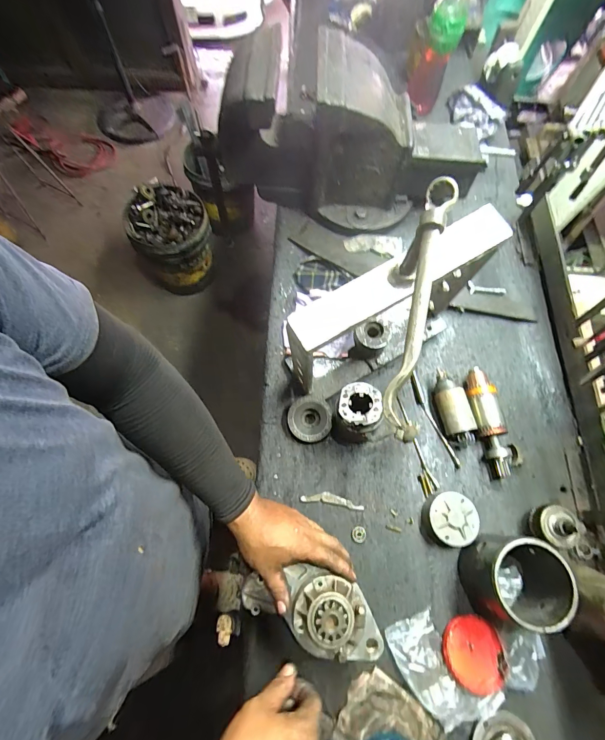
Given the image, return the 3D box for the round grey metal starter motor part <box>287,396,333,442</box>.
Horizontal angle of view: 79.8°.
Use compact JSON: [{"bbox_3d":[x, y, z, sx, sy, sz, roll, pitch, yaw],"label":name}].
[{"bbox_3d":[0.014,0.090,0.655,0.076,0.034,0.076,1,70,-2],"label":"round grey metal starter motor part"}]

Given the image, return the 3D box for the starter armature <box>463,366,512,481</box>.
[{"bbox_3d":[0.330,0.091,0.647,0.055,0.045,0.196,-5,70,-4],"label":"starter armature"}]

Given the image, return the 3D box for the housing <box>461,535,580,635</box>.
[{"bbox_3d":[0.312,0.308,0.520,0.125,0.112,0.116,1,70,-2],"label":"housing"}]

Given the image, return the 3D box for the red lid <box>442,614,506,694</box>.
[{"bbox_3d":[0.249,0.415,0.528,0.081,0.019,0.090,-3,70,-4],"label":"red lid"}]

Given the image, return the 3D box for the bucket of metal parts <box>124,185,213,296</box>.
[{"bbox_3d":[-0.536,-0.530,1.535,0.290,0.378,0.273,1,70,-2],"label":"bucket of metal parts"}]

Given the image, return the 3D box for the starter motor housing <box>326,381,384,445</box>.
[{"bbox_3d":[0.089,0.079,0.612,0.075,0.125,0.086,0,70,-3],"label":"starter motor housing"}]

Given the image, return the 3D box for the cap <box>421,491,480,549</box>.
[{"bbox_3d":[0.239,0.243,0.590,0.085,0.044,0.079,1,70,-2],"label":"cap"}]

